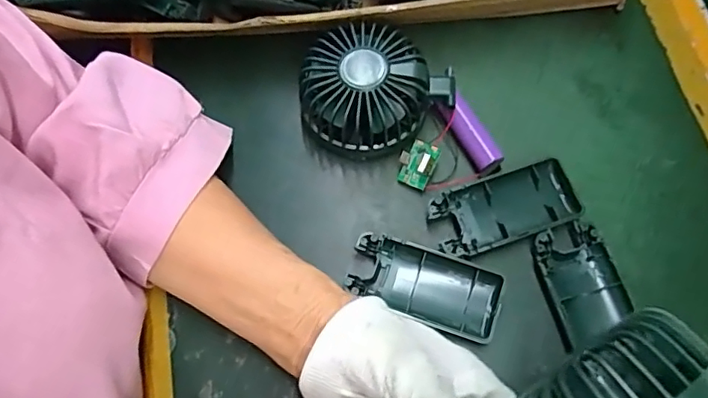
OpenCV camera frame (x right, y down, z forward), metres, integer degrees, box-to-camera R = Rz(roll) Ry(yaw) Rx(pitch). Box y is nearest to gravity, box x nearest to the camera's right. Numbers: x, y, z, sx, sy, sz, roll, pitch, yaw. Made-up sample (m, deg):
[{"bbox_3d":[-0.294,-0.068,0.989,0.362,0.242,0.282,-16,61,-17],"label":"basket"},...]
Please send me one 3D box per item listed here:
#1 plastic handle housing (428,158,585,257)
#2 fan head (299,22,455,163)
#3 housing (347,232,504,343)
[{"bbox_3d":[0.097,0.006,0.362,0.093,0.013,0.045,-20,69,-7],"label":"plastic handle housing"},{"bbox_3d":[0.009,-0.070,0.381,0.084,0.051,0.081,0,68,1],"label":"fan head"},{"bbox_3d":[0.043,0.054,0.350,0.092,0.017,0.041,19,70,9],"label":"housing"}]

